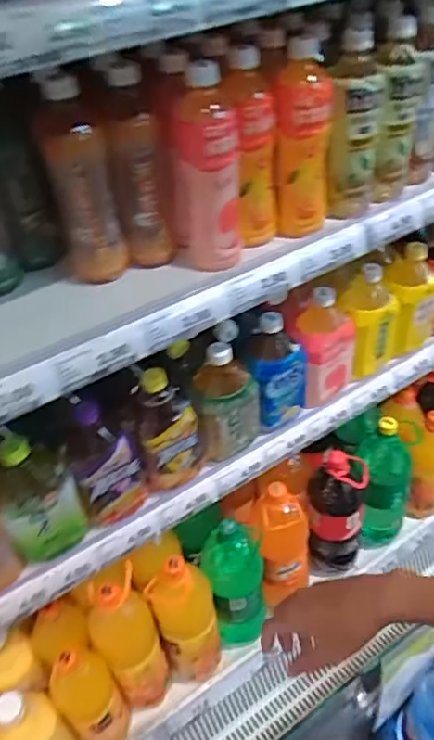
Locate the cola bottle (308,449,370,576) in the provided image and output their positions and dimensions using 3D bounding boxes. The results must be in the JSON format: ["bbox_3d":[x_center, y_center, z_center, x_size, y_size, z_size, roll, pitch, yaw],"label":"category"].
[{"bbox_3d":[0.222,0.271,1.068,0.094,0.316,0.088,2,42,9],"label":"cola bottle"}]

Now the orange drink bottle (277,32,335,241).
[{"bbox_3d":[0.097,-0.249,0.632,0.058,0.212,0.063,0,42,7],"label":"orange drink bottle"}]

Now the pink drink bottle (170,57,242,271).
[{"bbox_3d":[-0.012,-0.204,0.599,0.070,0.213,0.060,-3,41,3],"label":"pink drink bottle"}]

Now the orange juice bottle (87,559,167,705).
[{"bbox_3d":[-0.143,0.430,0.908,0.098,0.301,0.103,-20,27,-13],"label":"orange juice bottle"}]

